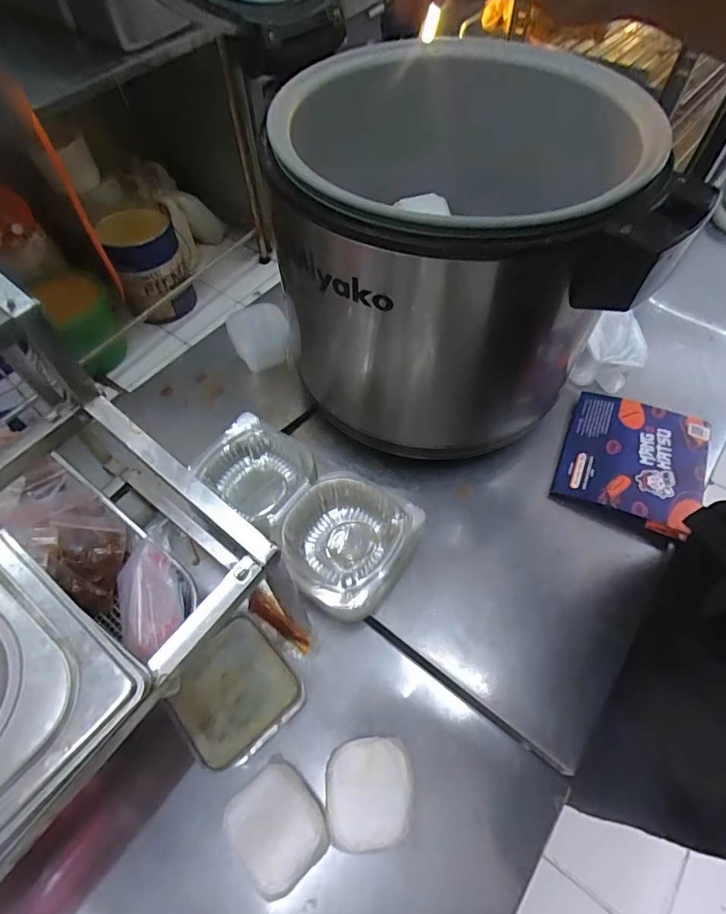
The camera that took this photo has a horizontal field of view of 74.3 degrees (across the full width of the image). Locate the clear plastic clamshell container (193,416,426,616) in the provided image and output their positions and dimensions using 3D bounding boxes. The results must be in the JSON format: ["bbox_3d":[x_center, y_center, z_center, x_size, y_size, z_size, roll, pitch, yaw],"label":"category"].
[{"bbox_3d":[-0.072,0.056,0.529,0.266,0.070,0.140,36,64,20],"label":"clear plastic clamshell container"}]

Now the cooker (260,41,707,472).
[{"bbox_3d":[0.142,-0.229,0.586,0.460,0.363,0.341,-14,59,-9],"label":"cooker"}]

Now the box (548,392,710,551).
[{"bbox_3d":[0.340,0.005,0.609,0.161,0.034,0.185,22,60,13],"label":"box"}]

